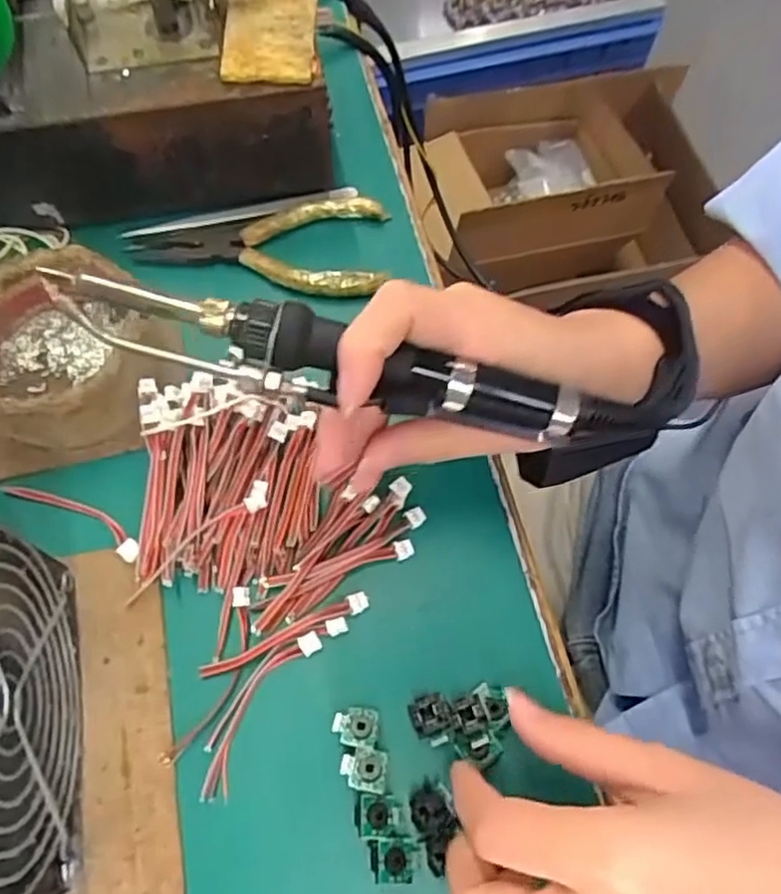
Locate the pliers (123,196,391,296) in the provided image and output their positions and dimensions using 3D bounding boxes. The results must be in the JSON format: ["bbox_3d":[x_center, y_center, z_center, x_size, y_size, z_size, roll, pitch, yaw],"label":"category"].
[{"bbox_3d":[-0.069,-0.112,0.364,0.131,0.008,0.060,6,66,0],"label":"pliers"}]

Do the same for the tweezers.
[{"bbox_3d":[-0.078,-0.126,0.371,0.127,0.004,0.011,-17,68,-10],"label":"tweezers"}]

